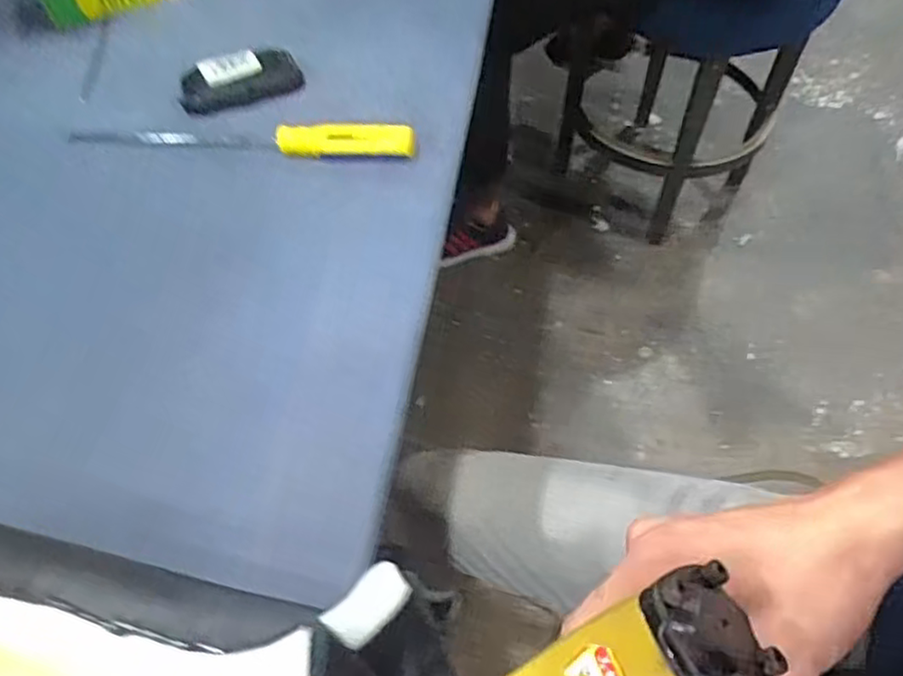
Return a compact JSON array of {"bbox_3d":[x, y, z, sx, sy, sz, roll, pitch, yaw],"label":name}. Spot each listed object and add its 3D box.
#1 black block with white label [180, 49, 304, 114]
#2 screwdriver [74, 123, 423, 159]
[{"bbox_3d":[-0.193,-0.240,0.623,0.108,0.029,0.037,-23,59,-14],"label":"black block with white label"},{"bbox_3d":[-0.183,-0.177,0.580,0.305,0.032,0.023,7,57,5],"label":"screwdriver"}]

